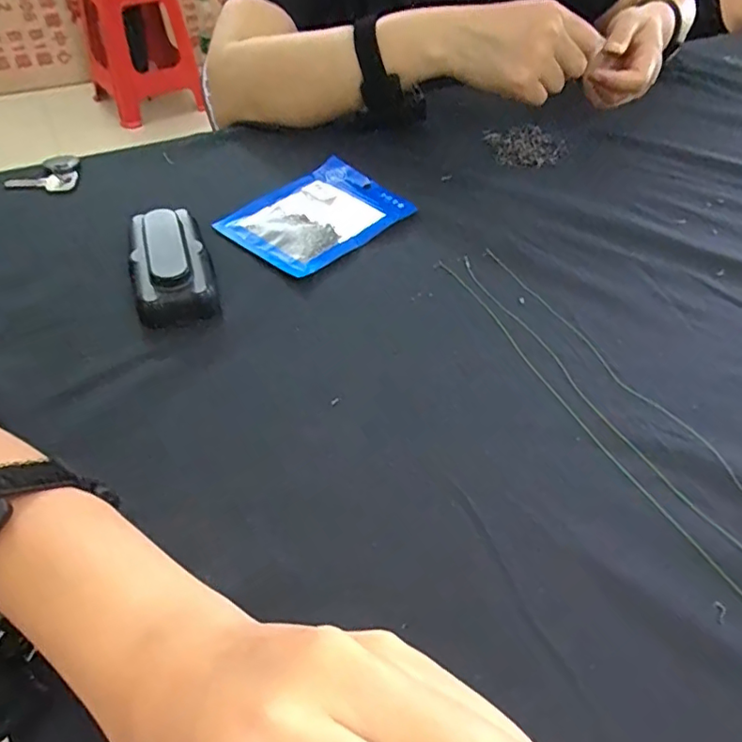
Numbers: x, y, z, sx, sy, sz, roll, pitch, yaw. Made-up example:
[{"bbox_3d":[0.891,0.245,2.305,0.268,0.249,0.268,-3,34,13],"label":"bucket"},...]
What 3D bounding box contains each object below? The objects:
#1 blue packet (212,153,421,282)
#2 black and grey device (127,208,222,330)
[{"bbox_3d":[-0.044,-0.130,0.465,0.109,0.010,0.135,32,53,24],"label":"blue packet"},{"bbox_3d":[-0.144,-0.081,0.402,0.054,0.032,0.114,-15,49,-16],"label":"black and grey device"}]

